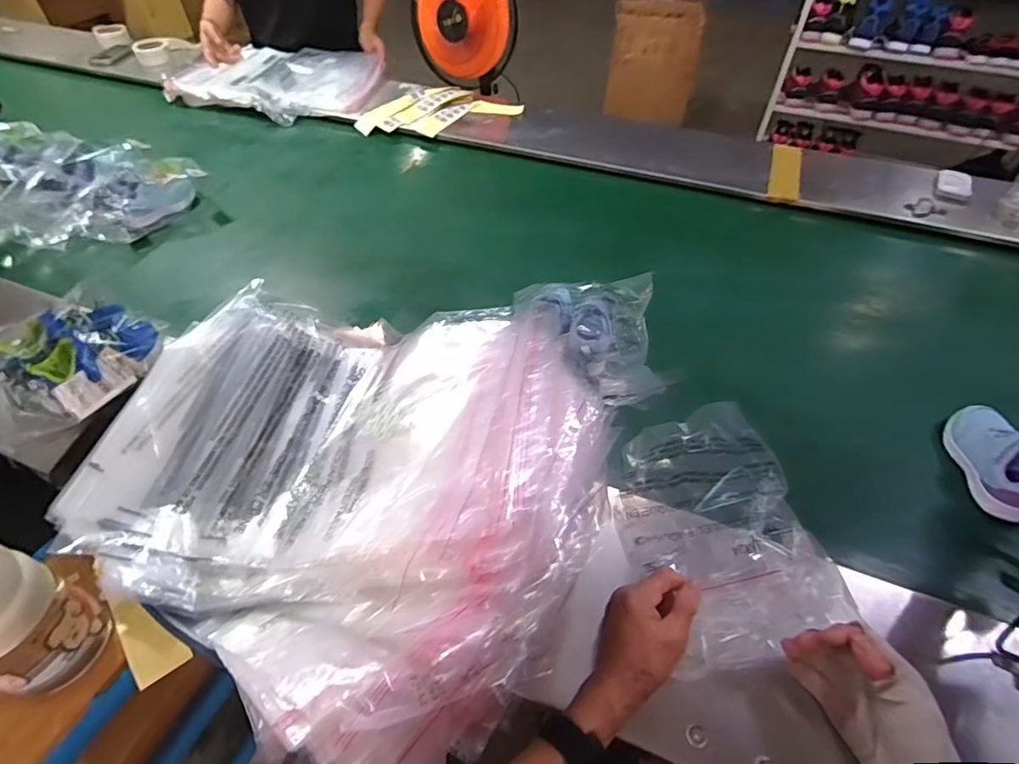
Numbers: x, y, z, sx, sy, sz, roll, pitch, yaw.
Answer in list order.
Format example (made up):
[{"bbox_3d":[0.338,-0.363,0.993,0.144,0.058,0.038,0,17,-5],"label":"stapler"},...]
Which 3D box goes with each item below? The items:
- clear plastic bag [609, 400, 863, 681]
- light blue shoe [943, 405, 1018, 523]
[{"bbox_3d":[0.208,0.141,0.537,0.157,0.110,0.257,-10,50,-8],"label":"clear plastic bag"},{"bbox_3d":[0.601,0.088,0.629,0.071,0.068,0.157,-6,50,-5],"label":"light blue shoe"}]

